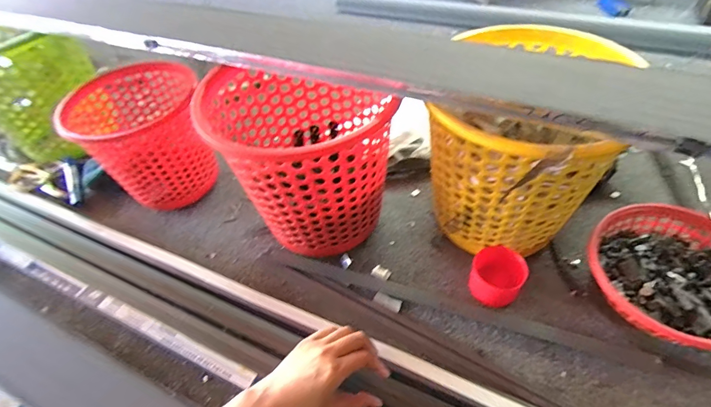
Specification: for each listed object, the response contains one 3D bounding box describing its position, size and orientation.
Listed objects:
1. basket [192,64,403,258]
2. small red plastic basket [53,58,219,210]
[{"bbox_3d":[-0.066,-0.056,0.547,0.222,0.243,0.236,-13,48,-5],"label":"basket"},{"bbox_3d":[-0.339,-0.100,0.641,0.188,0.172,0.202,-32,52,-20],"label":"small red plastic basket"}]

